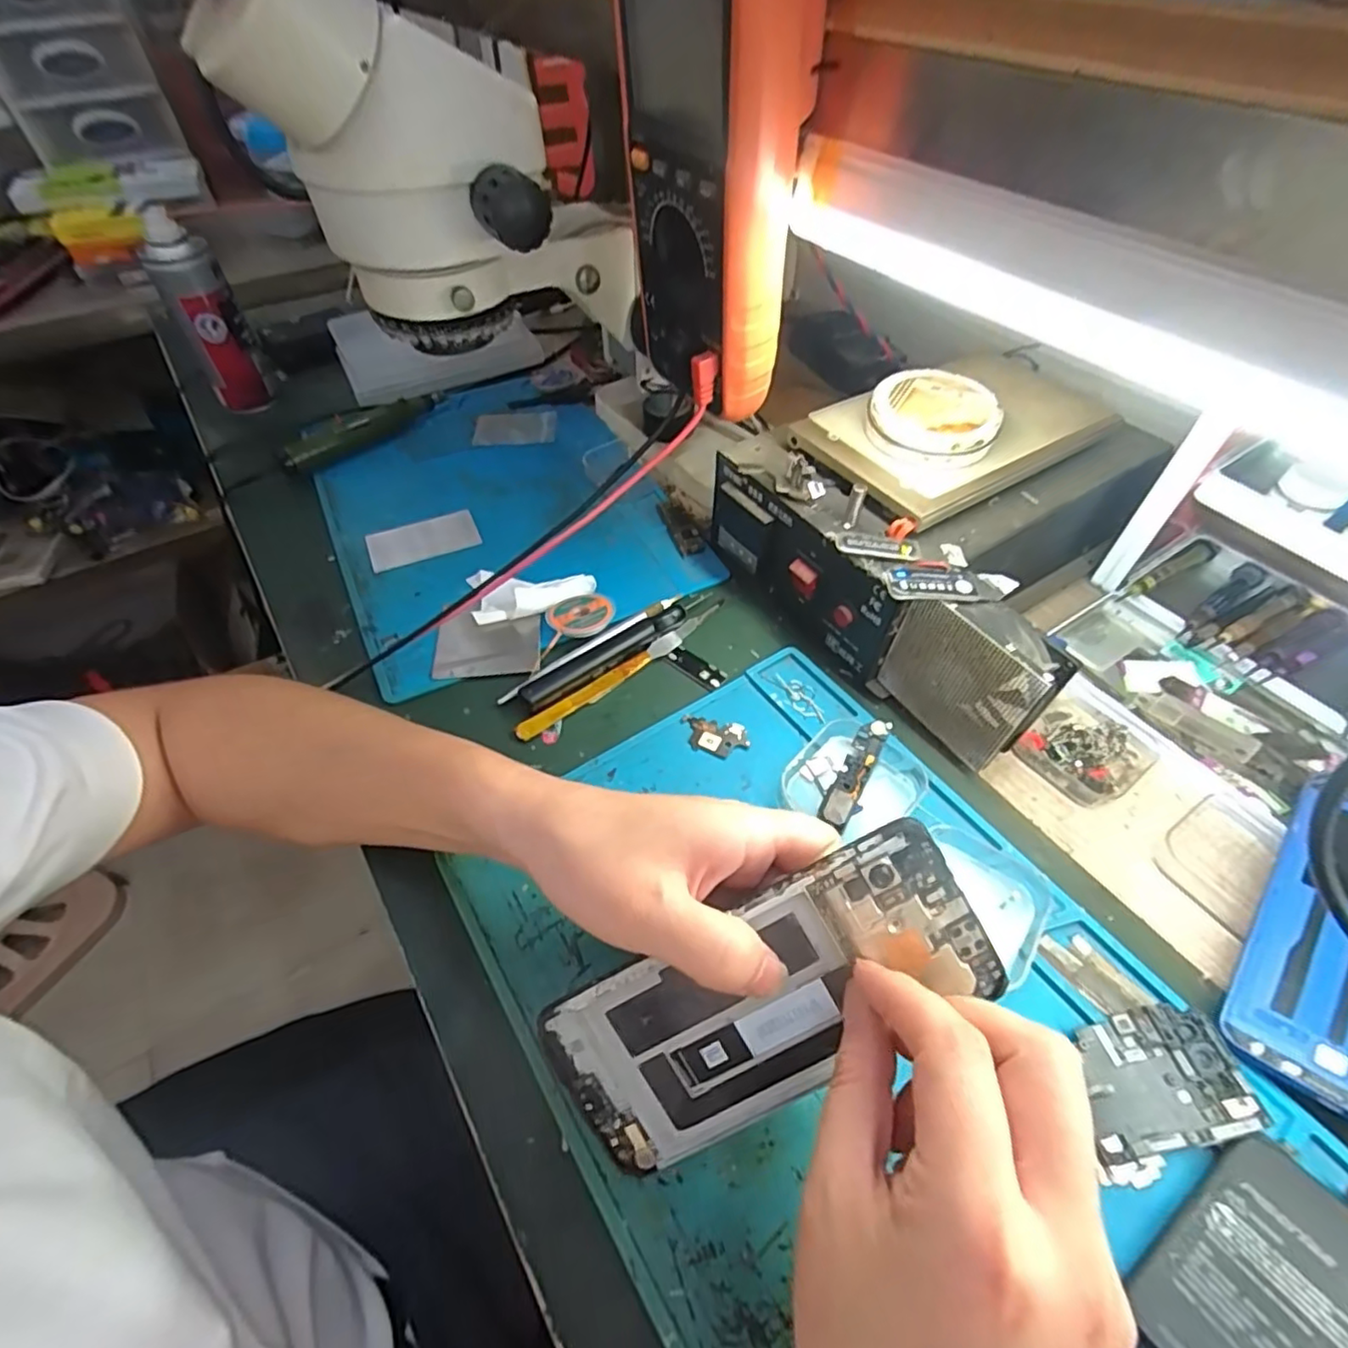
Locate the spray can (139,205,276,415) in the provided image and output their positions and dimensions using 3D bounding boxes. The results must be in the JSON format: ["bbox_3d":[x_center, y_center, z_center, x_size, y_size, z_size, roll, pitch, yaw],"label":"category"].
[{"bbox_3d":[-0.416,-0.318,0.566,0.056,0.143,0.044,-32,58,-23],"label":"spray can"}]

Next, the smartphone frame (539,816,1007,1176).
[{"bbox_3d":[0.033,0.119,0.229,0.158,0.007,0.073,-30,95,5],"label":"smartphone frame"}]

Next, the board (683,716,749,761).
[{"bbox_3d":[0.024,0.037,0.375,0.040,0.004,0.024,7,51,6],"label":"board"}]

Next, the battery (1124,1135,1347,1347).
[{"bbox_3d":[0.208,0.214,0.212,0.089,0.004,0.062,-28,42,-19],"label":"battery"}]

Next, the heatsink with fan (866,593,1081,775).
[{"bbox_3d":[0.160,0.003,0.351,0.031,0.092,0.085,-34,58,-24],"label":"heatsink with fan"}]

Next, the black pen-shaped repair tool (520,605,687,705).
[{"bbox_3d":[-0.041,-0.013,0.404,0.121,0.012,0.013,-32,57,-23],"label":"black pen-shaped repair tool"}]

